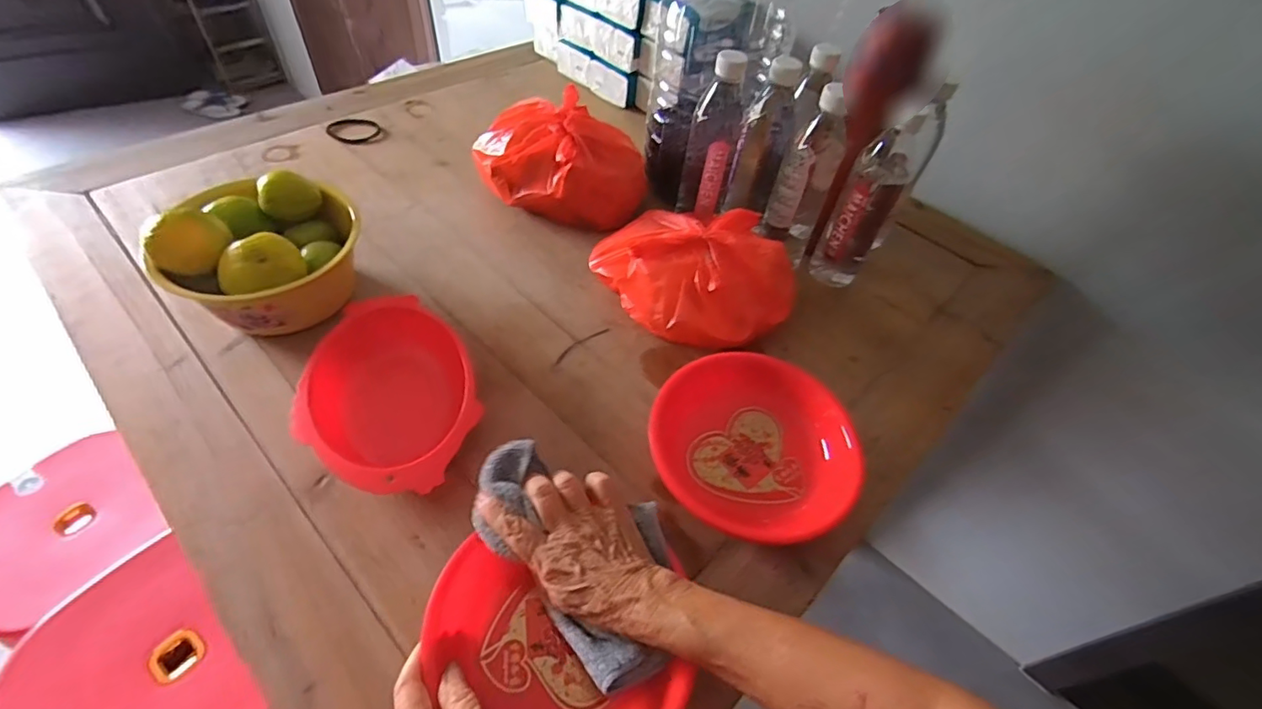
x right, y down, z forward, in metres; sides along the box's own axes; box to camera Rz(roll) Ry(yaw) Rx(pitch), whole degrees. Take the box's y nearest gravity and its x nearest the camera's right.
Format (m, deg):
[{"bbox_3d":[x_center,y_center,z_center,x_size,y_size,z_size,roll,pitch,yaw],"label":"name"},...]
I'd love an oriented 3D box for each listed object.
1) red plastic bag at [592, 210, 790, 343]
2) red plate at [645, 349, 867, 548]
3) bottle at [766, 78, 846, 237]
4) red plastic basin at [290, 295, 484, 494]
[{"bbox_3d":[0.073,-0.097,0.628,0.184,0.095,0.200,-24,56,-23],"label":"red plastic bag"},{"bbox_3d":[0.112,0.081,0.509,0.185,0.046,0.177,3,50,-3],"label":"red plate"},{"bbox_3d":[0.207,-0.218,0.642,0.055,0.197,0.058,13,50,6],"label":"bottle"},{"bbox_3d":[-0.220,0.037,0.503,0.143,0.056,0.208,-15,53,-18],"label":"red plastic basin"}]

